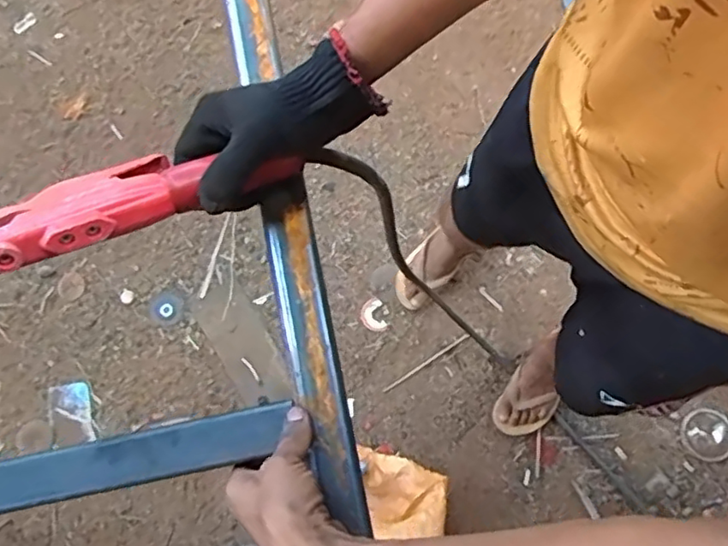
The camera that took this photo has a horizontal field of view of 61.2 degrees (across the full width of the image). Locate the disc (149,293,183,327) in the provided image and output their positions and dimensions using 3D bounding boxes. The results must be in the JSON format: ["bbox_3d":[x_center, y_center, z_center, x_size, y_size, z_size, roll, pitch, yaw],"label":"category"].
[{"bbox_3d":[-0.452,0.081,1.407,0.076,0.004,0.073,0,74,0],"label":"disc"}]

